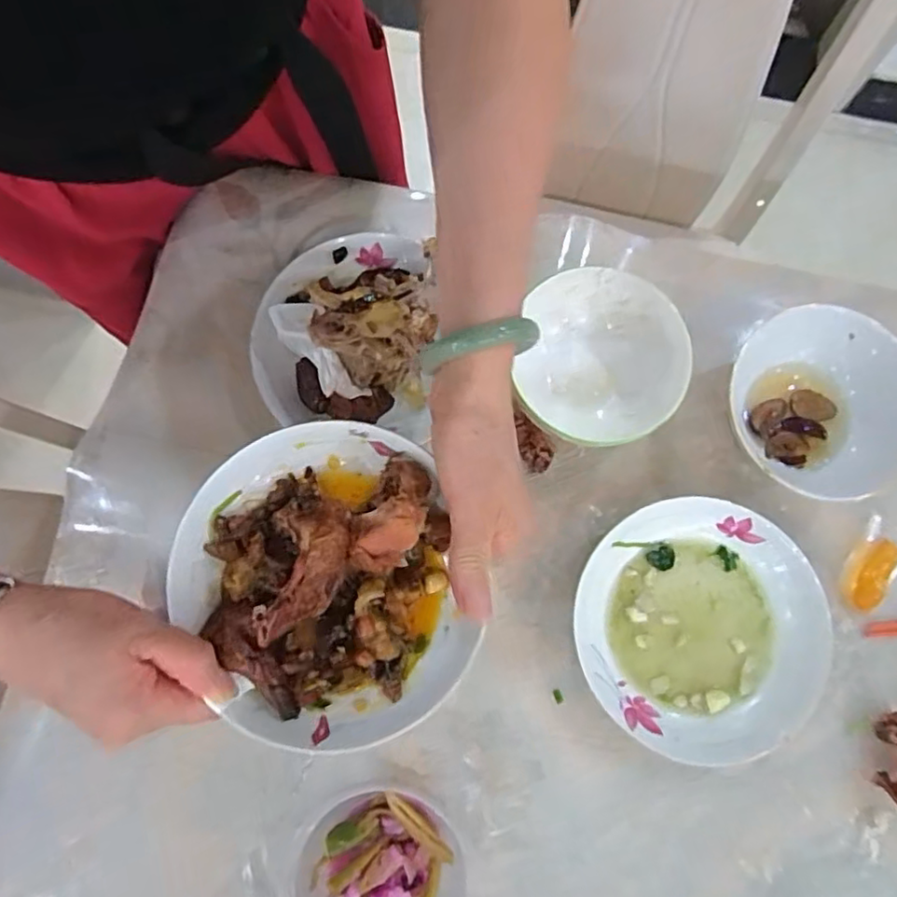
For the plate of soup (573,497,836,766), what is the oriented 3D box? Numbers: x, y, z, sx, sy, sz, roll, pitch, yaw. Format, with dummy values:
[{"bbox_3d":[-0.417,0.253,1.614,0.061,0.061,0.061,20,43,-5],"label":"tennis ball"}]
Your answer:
[{"bbox_3d":[0.172,0.124,0.436,0.160,0.033,0.170,0,77,-1],"label":"plate of soup"}]

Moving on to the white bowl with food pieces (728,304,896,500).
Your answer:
[{"bbox_3d":[0.265,-0.031,0.453,0.117,0.060,0.129,15,77,3],"label":"white bowl with food pieces"}]

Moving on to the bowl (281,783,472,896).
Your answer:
[{"bbox_3d":[-0.044,0.278,0.395,0.117,0.037,0.108,0,77,-1],"label":"bowl"}]

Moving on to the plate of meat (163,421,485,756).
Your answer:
[{"bbox_3d":[-0.069,0.071,0.327,0.142,0.038,0.163,-17,78,-4],"label":"plate of meat"}]

